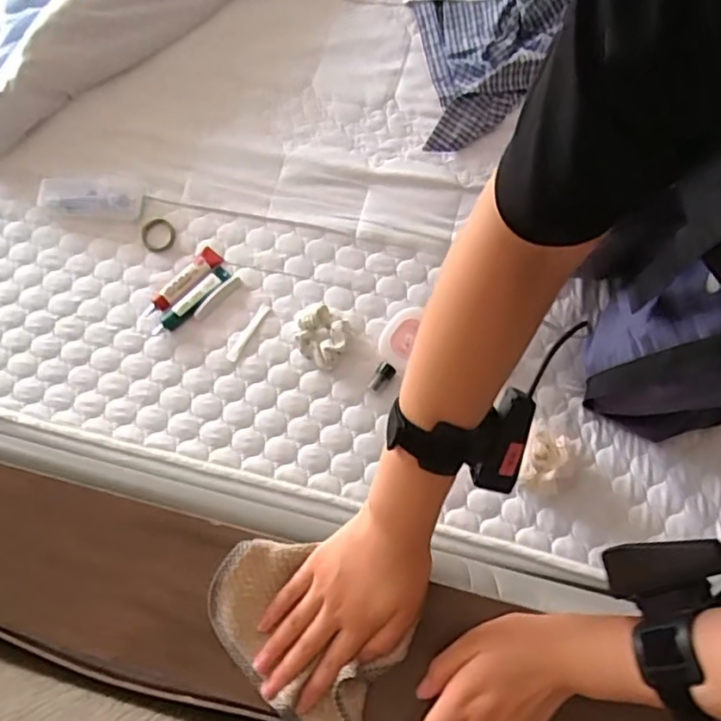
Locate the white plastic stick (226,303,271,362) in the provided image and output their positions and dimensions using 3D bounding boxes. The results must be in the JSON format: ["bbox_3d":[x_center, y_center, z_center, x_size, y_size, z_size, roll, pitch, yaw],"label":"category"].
[{"bbox_3d":[-0.145,-0.037,0.794,0.013,0.010,0.086,32,76,11],"label":"white plastic stick"}]

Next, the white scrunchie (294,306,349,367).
[{"bbox_3d":[-0.050,-0.032,0.770,0.068,0.032,0.061,34,79,12],"label":"white scrunchie"}]

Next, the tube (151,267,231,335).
[{"bbox_3d":[-0.224,-0.078,0.807,0.027,0.011,0.123,39,80,13],"label":"tube"}]

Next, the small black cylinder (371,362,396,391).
[{"bbox_3d":[0.026,0.022,0.754,0.019,0.017,0.036,38,78,12],"label":"small black cylinder"}]

